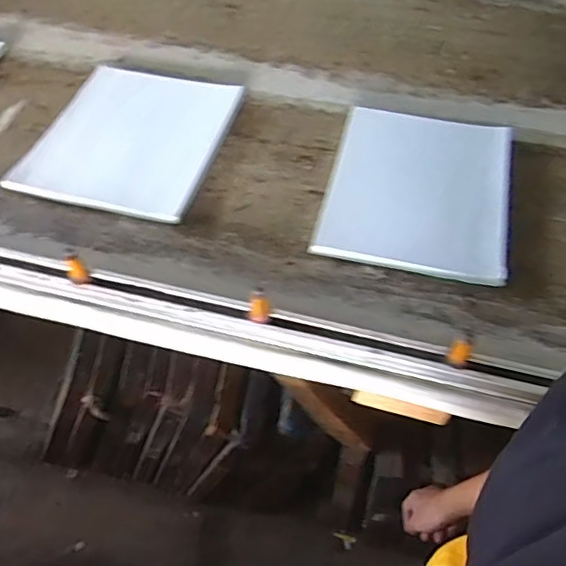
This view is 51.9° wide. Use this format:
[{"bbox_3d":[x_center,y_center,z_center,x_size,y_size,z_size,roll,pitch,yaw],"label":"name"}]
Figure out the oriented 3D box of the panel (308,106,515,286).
[{"bbox_3d":[0.171,-0.123,0.731,0.220,0.020,0.282,13,53,8],"label":"panel"}]

